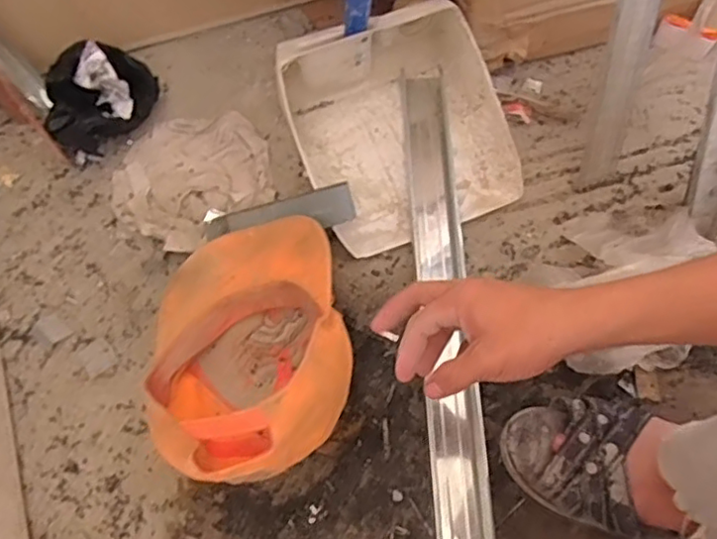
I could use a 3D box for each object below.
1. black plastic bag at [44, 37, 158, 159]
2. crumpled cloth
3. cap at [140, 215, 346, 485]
[{"bbox_3d":[-0.274,-0.181,0.666,0.129,0.102,0.068,-39,71,-17],"label":"black plastic bag"},{"bbox_3d":[-0.181,-0.104,0.681,0.172,0.018,0.153,-35,71,-14],"label":"crumpled cloth"},{"bbox_3d":[-0.100,0.054,0.541,0.164,0.157,0.240,-8,67,-4],"label":"cap"}]

